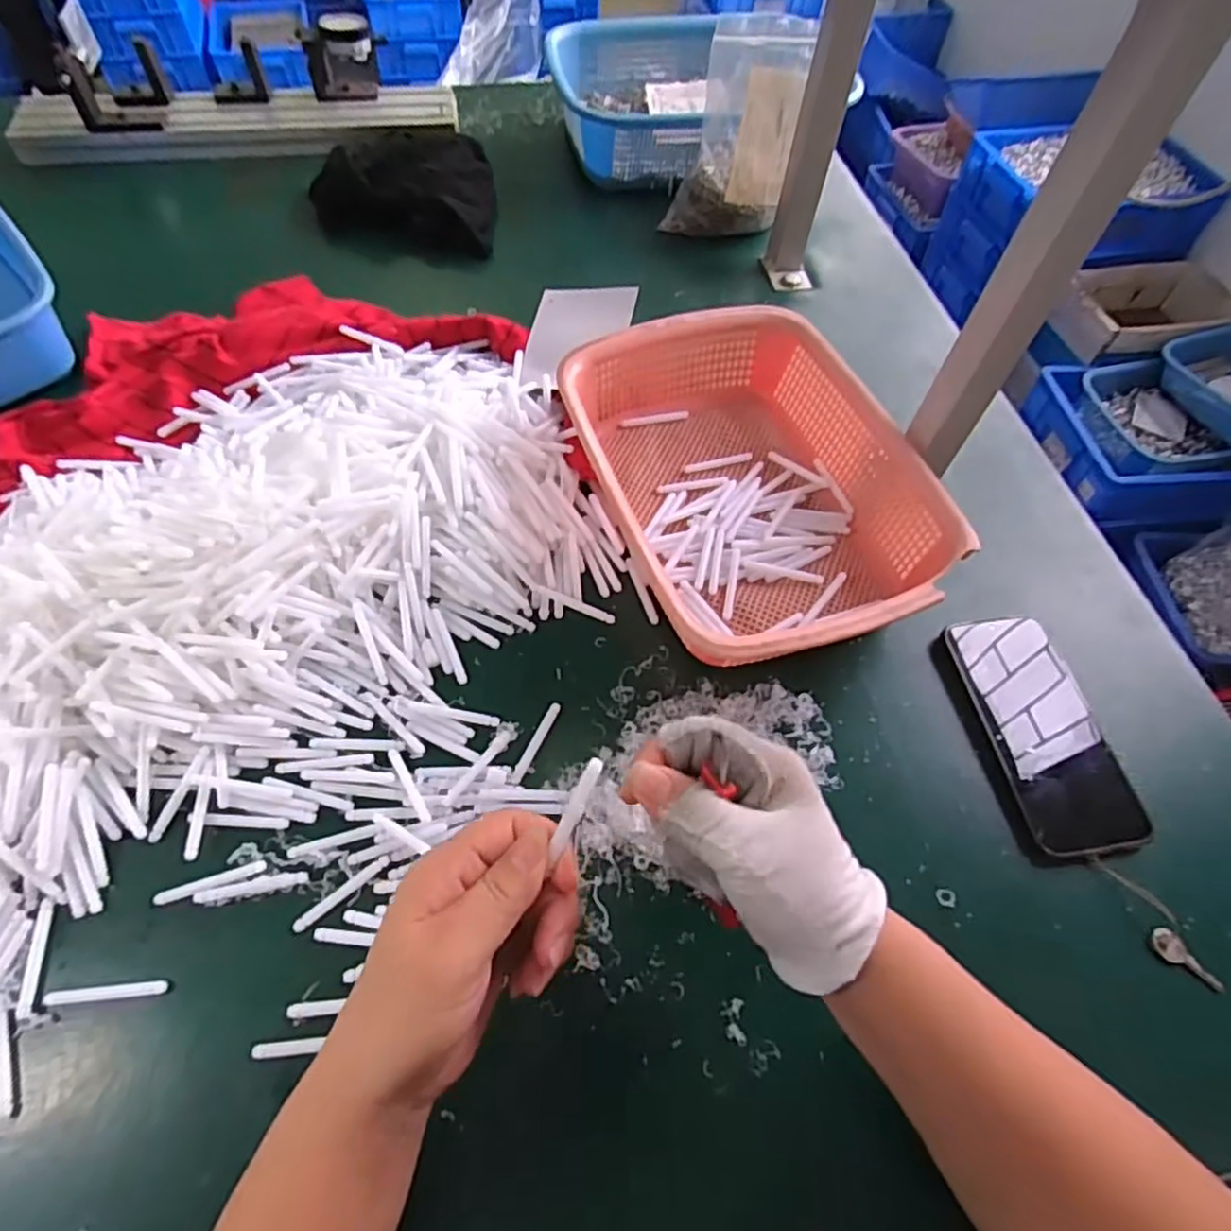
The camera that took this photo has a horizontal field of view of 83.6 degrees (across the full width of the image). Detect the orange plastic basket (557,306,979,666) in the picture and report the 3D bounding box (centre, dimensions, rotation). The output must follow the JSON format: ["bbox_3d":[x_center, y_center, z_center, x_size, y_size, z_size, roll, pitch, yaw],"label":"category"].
[{"bbox_3d":[0.097,-0.095,0.513,0.210,0.080,0.291,-18,61,-13],"label":"orange plastic basket"}]

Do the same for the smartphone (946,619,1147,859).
[{"bbox_3d":[0.287,0.072,0.460,0.083,0.013,0.163,-6,59,-7],"label":"smartphone"}]

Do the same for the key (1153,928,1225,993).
[{"bbox_3d":[0.323,0.196,0.390,0.013,0.008,0.039,-34,66,-21],"label":"key"}]

